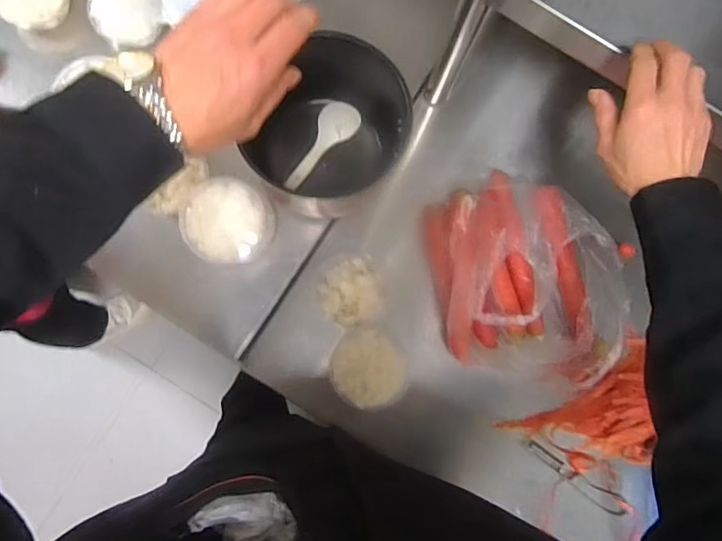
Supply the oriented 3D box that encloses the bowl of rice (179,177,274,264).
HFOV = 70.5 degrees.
[{"bbox_3d":[-0.183,-0.067,0.715,0.114,0.067,0.109,0,82,-3],"label":"bowl of rice"}]

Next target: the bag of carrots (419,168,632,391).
[{"bbox_3d":[0.237,0.007,0.724,0.252,0.100,0.328,-8,82,-4],"label":"bag of carrots"}]

